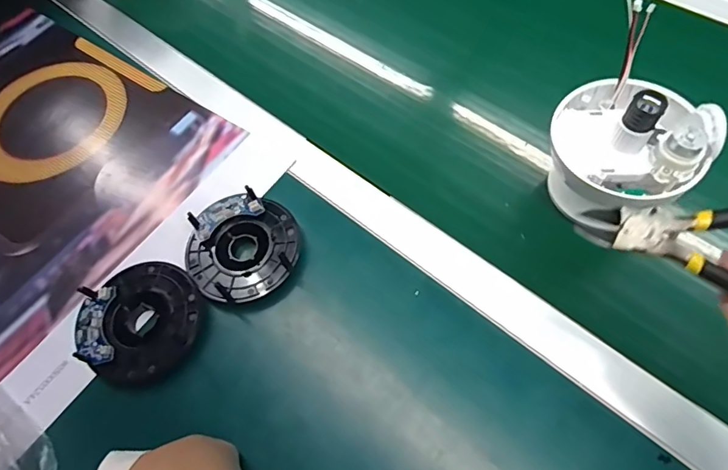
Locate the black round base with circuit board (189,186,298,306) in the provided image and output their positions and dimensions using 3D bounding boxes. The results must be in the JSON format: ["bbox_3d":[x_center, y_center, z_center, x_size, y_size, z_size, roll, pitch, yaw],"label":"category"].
[{"bbox_3d":[-0.108,0.012,0.433,0.097,0.032,0.099,-2,61,3],"label":"black round base with circuit board"}]

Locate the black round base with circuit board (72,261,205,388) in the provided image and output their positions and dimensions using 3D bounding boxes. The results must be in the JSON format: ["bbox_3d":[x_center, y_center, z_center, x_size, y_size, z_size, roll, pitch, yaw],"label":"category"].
[{"bbox_3d":[-0.190,0.073,0.409,0.102,0.029,0.100,-2,61,3],"label":"black round base with circuit board"}]

